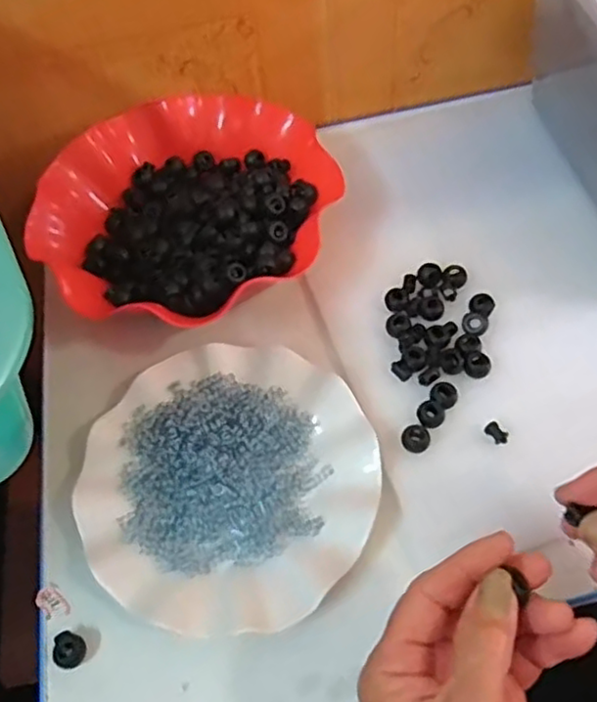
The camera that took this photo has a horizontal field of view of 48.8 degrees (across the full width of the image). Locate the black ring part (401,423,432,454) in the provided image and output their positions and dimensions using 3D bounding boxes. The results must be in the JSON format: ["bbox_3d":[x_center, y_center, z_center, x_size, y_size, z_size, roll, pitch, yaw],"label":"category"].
[{"bbox_3d":[0.074,0.056,0.416,0.017,0.007,0.017,-1,64,2],"label":"black ring part"}]

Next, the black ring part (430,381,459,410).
[{"bbox_3d":[0.095,0.028,0.429,0.017,0.004,0.017,-1,64,2],"label":"black ring part"}]

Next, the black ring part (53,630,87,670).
[{"bbox_3d":[-0.130,0.170,0.373,0.018,0.005,0.018,9,58,11],"label":"black ring part"}]

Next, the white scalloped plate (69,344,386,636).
[{"bbox_3d":[-0.043,0.075,0.400,0.180,0.024,0.174,-3,57,4],"label":"white scalloped plate"}]

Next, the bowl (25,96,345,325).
[{"bbox_3d":[-0.086,-0.111,0.505,0.219,0.057,0.209,-3,57,4],"label":"bowl"}]

